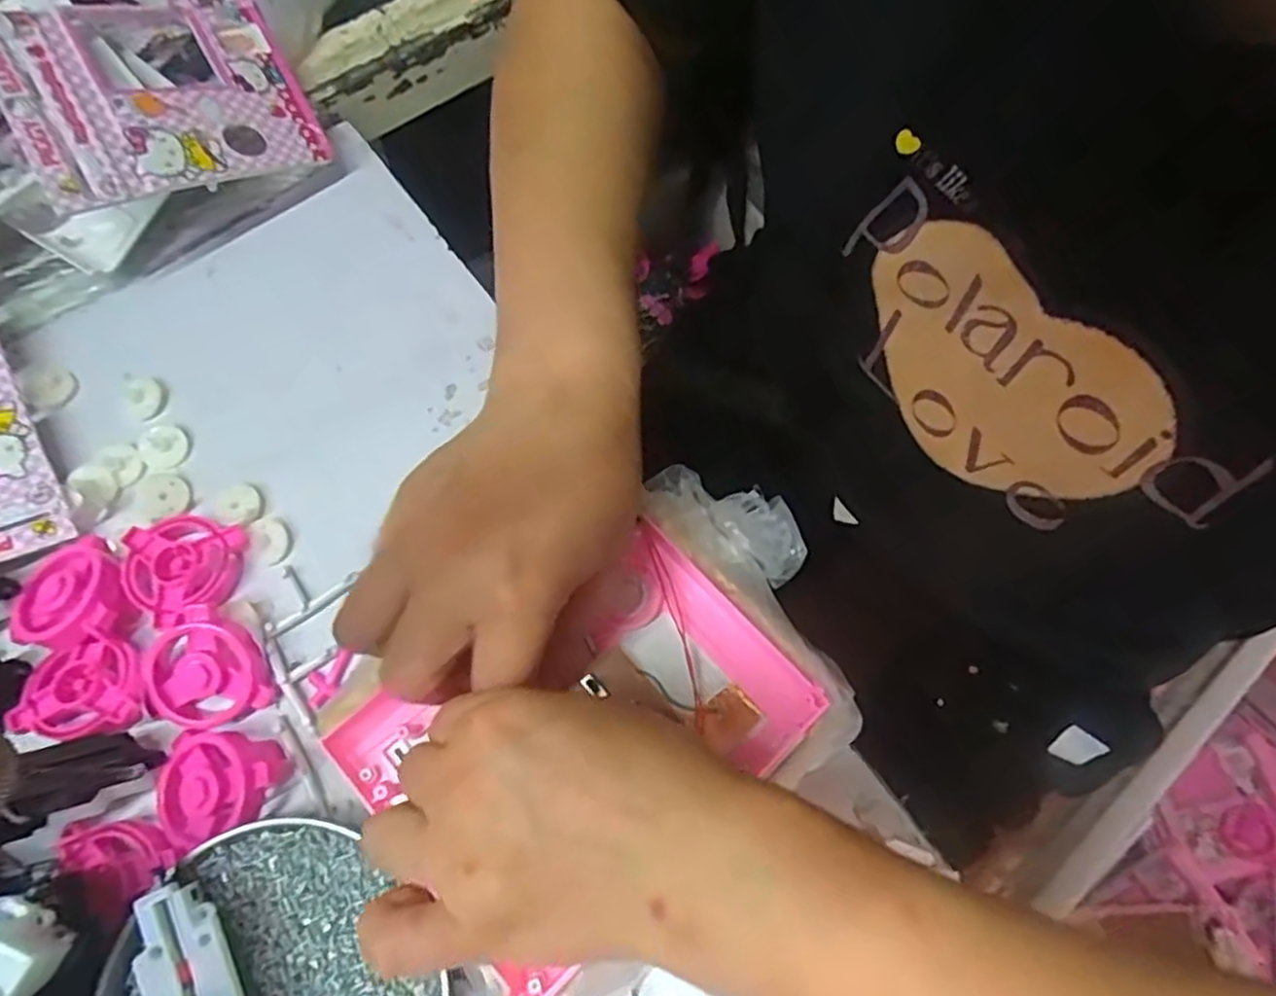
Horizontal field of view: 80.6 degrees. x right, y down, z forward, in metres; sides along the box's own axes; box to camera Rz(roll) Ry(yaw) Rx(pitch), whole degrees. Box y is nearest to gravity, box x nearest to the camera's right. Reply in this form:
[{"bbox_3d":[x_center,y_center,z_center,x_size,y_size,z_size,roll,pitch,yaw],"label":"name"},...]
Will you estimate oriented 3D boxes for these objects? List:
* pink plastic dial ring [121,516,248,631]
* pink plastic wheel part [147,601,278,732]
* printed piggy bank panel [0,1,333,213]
[{"bbox_3d":[-0.216,0.031,0.357,0.054,0.010,0.053,0,68,0],"label":"pink plastic dial ring"},{"bbox_3d":[-0.196,0.081,0.340,0.046,0.015,0.055,-43,90,-3],"label":"pink plastic wheel part"},{"bbox_3d":[-0.251,-0.215,0.395,0.144,0.011,0.113,-34,88,-36],"label":"printed piggy bank panel"}]

